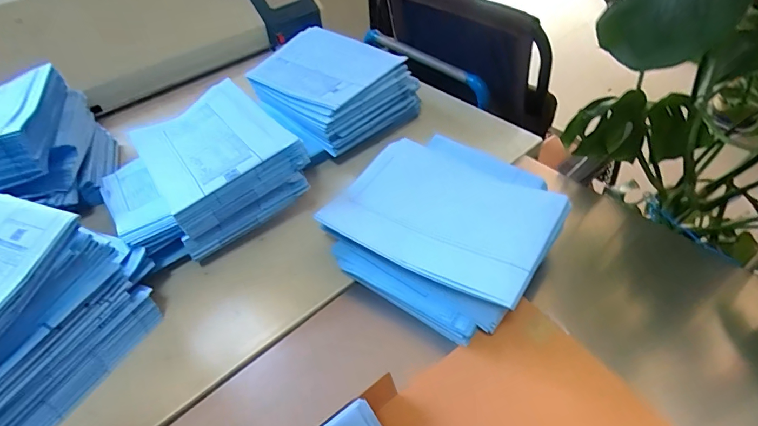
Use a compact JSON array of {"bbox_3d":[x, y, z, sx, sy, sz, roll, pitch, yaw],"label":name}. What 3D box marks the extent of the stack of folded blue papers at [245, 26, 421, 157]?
[{"bbox_3d":[-0.108,-0.271,0.884,0.246,0.110,0.317,-33,52,-24],"label":"stack of folded blue papers"}]

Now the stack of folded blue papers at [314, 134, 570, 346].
[{"bbox_3d":[0.101,0.002,0.633,0.298,0.092,0.292,26,54,26],"label":"stack of folded blue papers"}]

